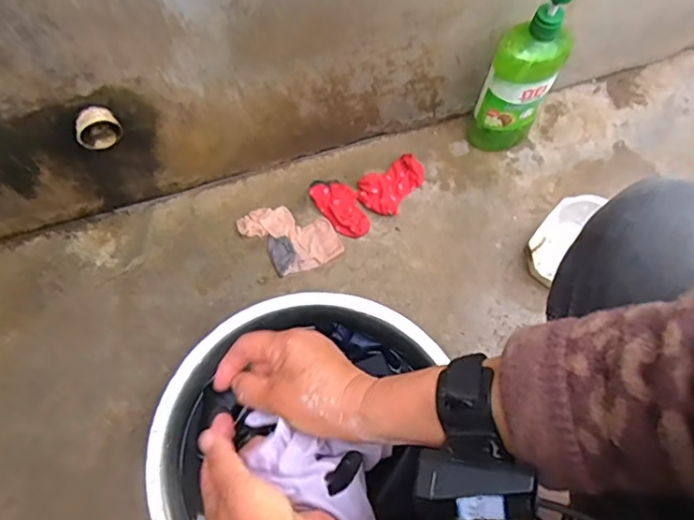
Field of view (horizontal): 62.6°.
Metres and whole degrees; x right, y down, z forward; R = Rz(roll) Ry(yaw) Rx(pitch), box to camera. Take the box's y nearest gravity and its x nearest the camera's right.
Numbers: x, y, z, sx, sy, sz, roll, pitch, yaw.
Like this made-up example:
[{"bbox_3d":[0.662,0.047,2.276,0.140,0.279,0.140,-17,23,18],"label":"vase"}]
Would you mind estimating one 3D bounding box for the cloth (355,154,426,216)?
[{"bbox_3d":[0.063,-0.113,0.833,0.071,0.024,0.097,35,70,13],"label":"cloth"}]

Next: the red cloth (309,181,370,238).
[{"bbox_3d":[-0.007,-0.075,0.815,0.058,0.020,0.095,-36,72,-16],"label":"red cloth"}]

